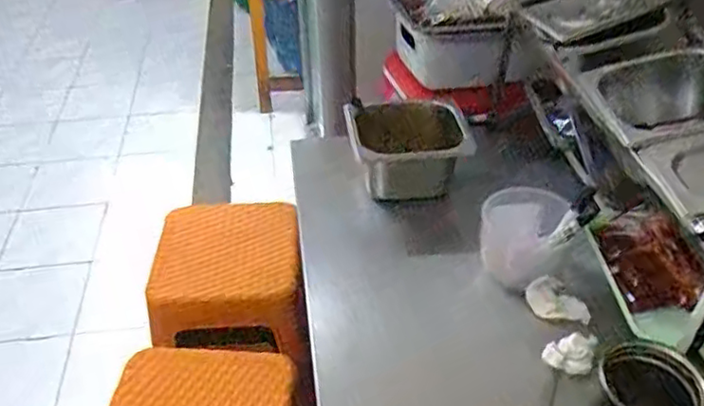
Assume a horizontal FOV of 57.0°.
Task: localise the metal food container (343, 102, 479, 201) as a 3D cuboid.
[{"bbox_3d":[0.085,-0.080,0.968,0.180,0.096,0.124,4,38,5],"label":"metal food container"}]

